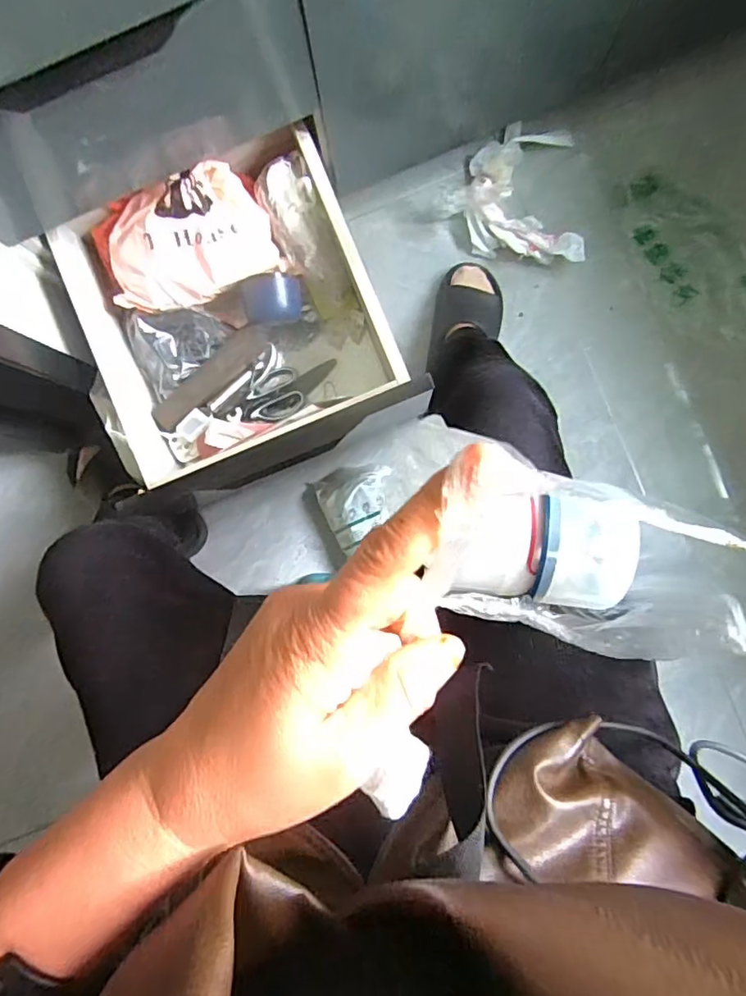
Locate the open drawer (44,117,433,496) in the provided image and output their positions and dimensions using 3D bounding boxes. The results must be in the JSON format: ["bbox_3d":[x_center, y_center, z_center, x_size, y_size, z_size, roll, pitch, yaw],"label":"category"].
[{"bbox_3d":[-0.206,-0.247,0.806,0.407,0.151,0.430,-19,88,1],"label":"open drawer"}]

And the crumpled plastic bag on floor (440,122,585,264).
[{"bbox_3d":[0.242,-0.531,0.955,0.252,0.048,0.235,6,89,2],"label":"crumpled plastic bag on floor"}]

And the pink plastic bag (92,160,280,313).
[{"bbox_3d":[-0.273,-0.358,0.780,0.254,0.072,0.158,-15,89,1],"label":"pink plastic bag"}]

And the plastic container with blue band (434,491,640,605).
[{"bbox_3d":[0.111,0.032,0.385,0.119,0.077,0.075,9,95,2],"label":"plastic container with blue band"}]

